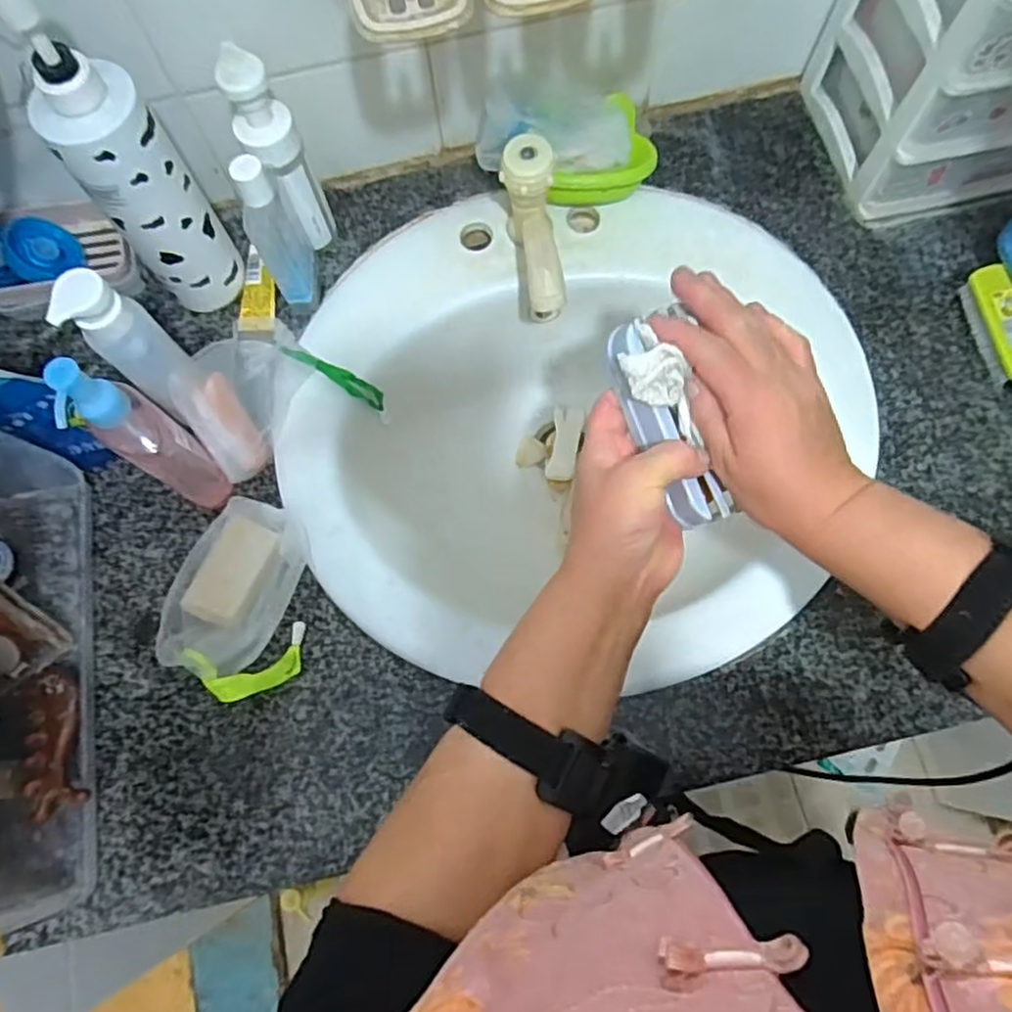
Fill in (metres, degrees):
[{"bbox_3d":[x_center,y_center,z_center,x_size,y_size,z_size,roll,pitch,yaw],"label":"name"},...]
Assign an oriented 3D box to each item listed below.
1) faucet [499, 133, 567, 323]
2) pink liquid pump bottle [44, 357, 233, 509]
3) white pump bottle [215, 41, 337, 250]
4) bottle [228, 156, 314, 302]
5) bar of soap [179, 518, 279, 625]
[{"bbox_3d":[0.023,-0.211,0.570,0.041,0.098,0.130,-4,74,1],"label":"faucet"},{"bbox_3d":[-0.244,-0.042,0.490,0.037,0.195,0.040,-1,74,2],"label":"pink liquid pump bottle"},{"bbox_3d":[-0.179,-0.272,0.561,0.040,0.178,0.041,-1,74,2],"label":"white pump bottle"},{"bbox_3d":[-0.183,-0.218,0.561,0.035,0.138,0.056,-19,74,-4],"label":"bottle"},{"bbox_3d":[-0.210,0.052,0.542,0.044,0.023,0.081,27,76,9],"label":"bar of soap"}]

